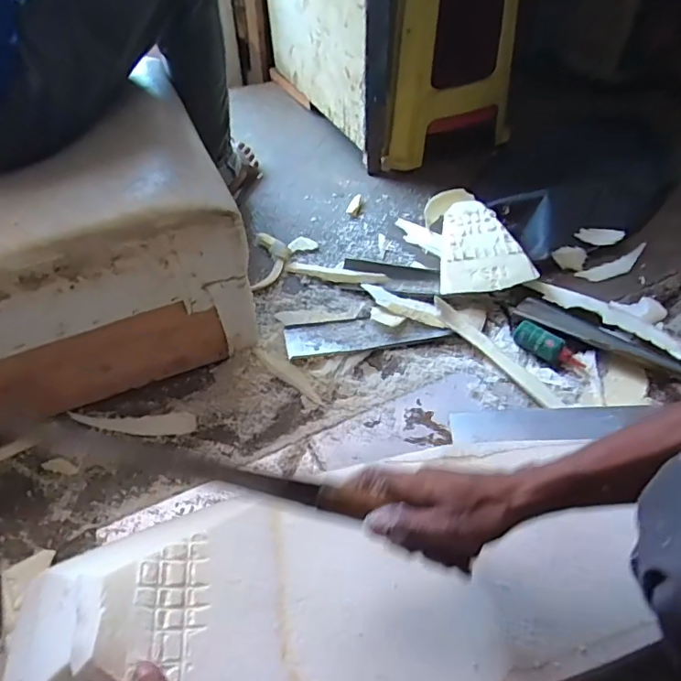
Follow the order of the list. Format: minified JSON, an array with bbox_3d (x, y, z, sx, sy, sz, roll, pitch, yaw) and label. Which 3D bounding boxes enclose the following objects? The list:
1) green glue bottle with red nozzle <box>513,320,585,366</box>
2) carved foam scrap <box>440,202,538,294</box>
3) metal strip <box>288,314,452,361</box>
[{"bbox_3d":[0.344,0.008,0.838,0.116,0.034,0.035,30,54,23],"label":"green glue bottle with red nozzle"},{"bbox_3d":[0.272,-0.179,0.987,0.173,0.058,0.234,0,49,-2],"label":"carved foam scrap"},{"bbox_3d":[0.043,-0.015,0.877,0.271,0.013,0.084,-8,49,-9],"label":"metal strip"}]

